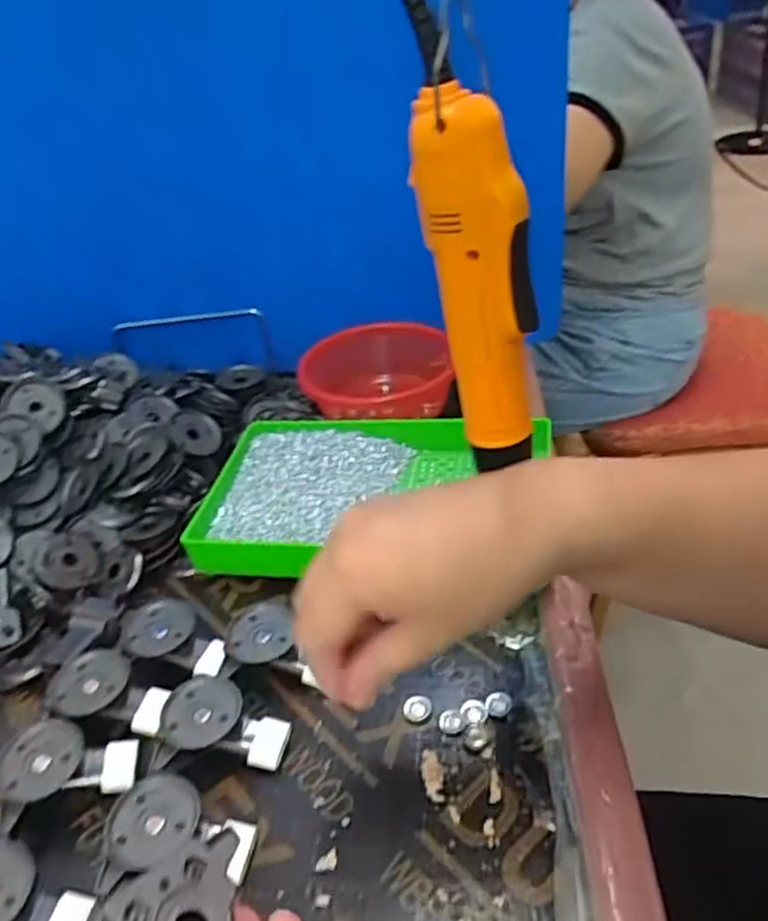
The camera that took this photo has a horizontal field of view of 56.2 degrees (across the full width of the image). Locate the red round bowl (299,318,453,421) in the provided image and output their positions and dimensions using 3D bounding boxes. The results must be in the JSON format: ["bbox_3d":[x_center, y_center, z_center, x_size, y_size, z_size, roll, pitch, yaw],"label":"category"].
[{"bbox_3d":[-0.007,-0.073,0.661,0.128,0.060,0.122,-5,36,4],"label":"red round bowl"}]

